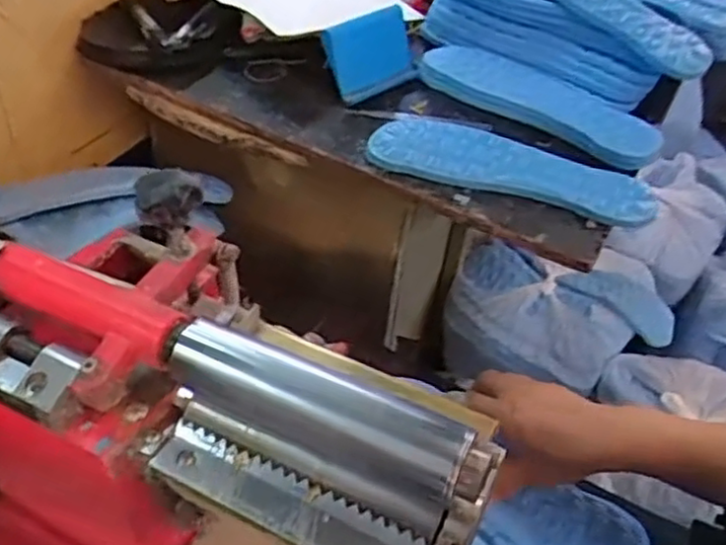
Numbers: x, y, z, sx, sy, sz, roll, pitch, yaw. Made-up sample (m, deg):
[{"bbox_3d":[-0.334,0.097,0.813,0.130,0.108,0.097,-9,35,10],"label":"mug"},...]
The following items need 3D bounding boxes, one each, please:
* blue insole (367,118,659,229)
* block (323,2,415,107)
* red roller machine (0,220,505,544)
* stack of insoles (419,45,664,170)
[{"bbox_3d":[0.138,-0.101,0.650,0.255,0.015,0.098,15,45,8],"label":"blue insole"},{"bbox_3d":[0.011,-0.226,0.716,0.118,0.075,0.018,-33,14,-38],"label":"block"},{"bbox_3d":[-0.169,0.083,0.445,0.477,0.263,0.150,22,46,18],"label":"red roller machine"},{"bbox_3d":[0.184,-0.181,0.731,0.257,0.019,0.088,32,49,24],"label":"stack of insoles"}]

